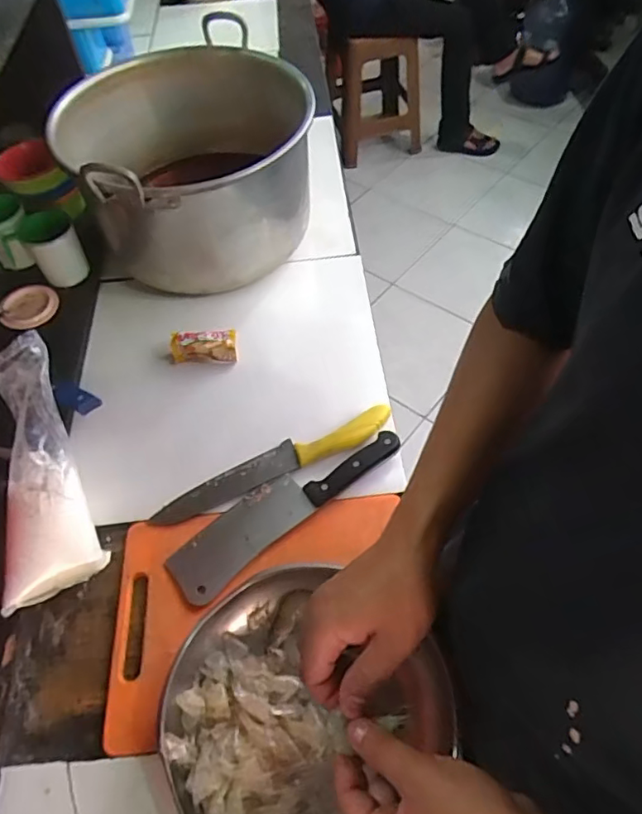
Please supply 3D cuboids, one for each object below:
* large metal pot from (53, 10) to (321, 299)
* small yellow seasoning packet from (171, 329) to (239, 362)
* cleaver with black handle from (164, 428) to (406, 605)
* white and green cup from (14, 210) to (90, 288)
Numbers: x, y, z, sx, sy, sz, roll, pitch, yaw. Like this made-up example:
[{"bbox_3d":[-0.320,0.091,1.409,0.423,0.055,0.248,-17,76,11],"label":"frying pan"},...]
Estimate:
[{"bbox_3d":[-0.172,-0.328,0.792,0.319,0.203,0.334,-7,56,-1],"label":"large metal pot"},{"bbox_3d":[-0.156,-0.082,0.732,0.085,0.027,0.041,-8,56,-1],"label":"small yellow seasoning packet"},{"bbox_3d":[-0.040,0.103,0.606,0.277,0.019,0.067,-35,61,-19],"label":"cleaver with black handle"},{"bbox_3d":[-0.381,-0.225,0.790,0.070,0.091,0.062,-28,59,-15],"label":"white and green cup"}]

